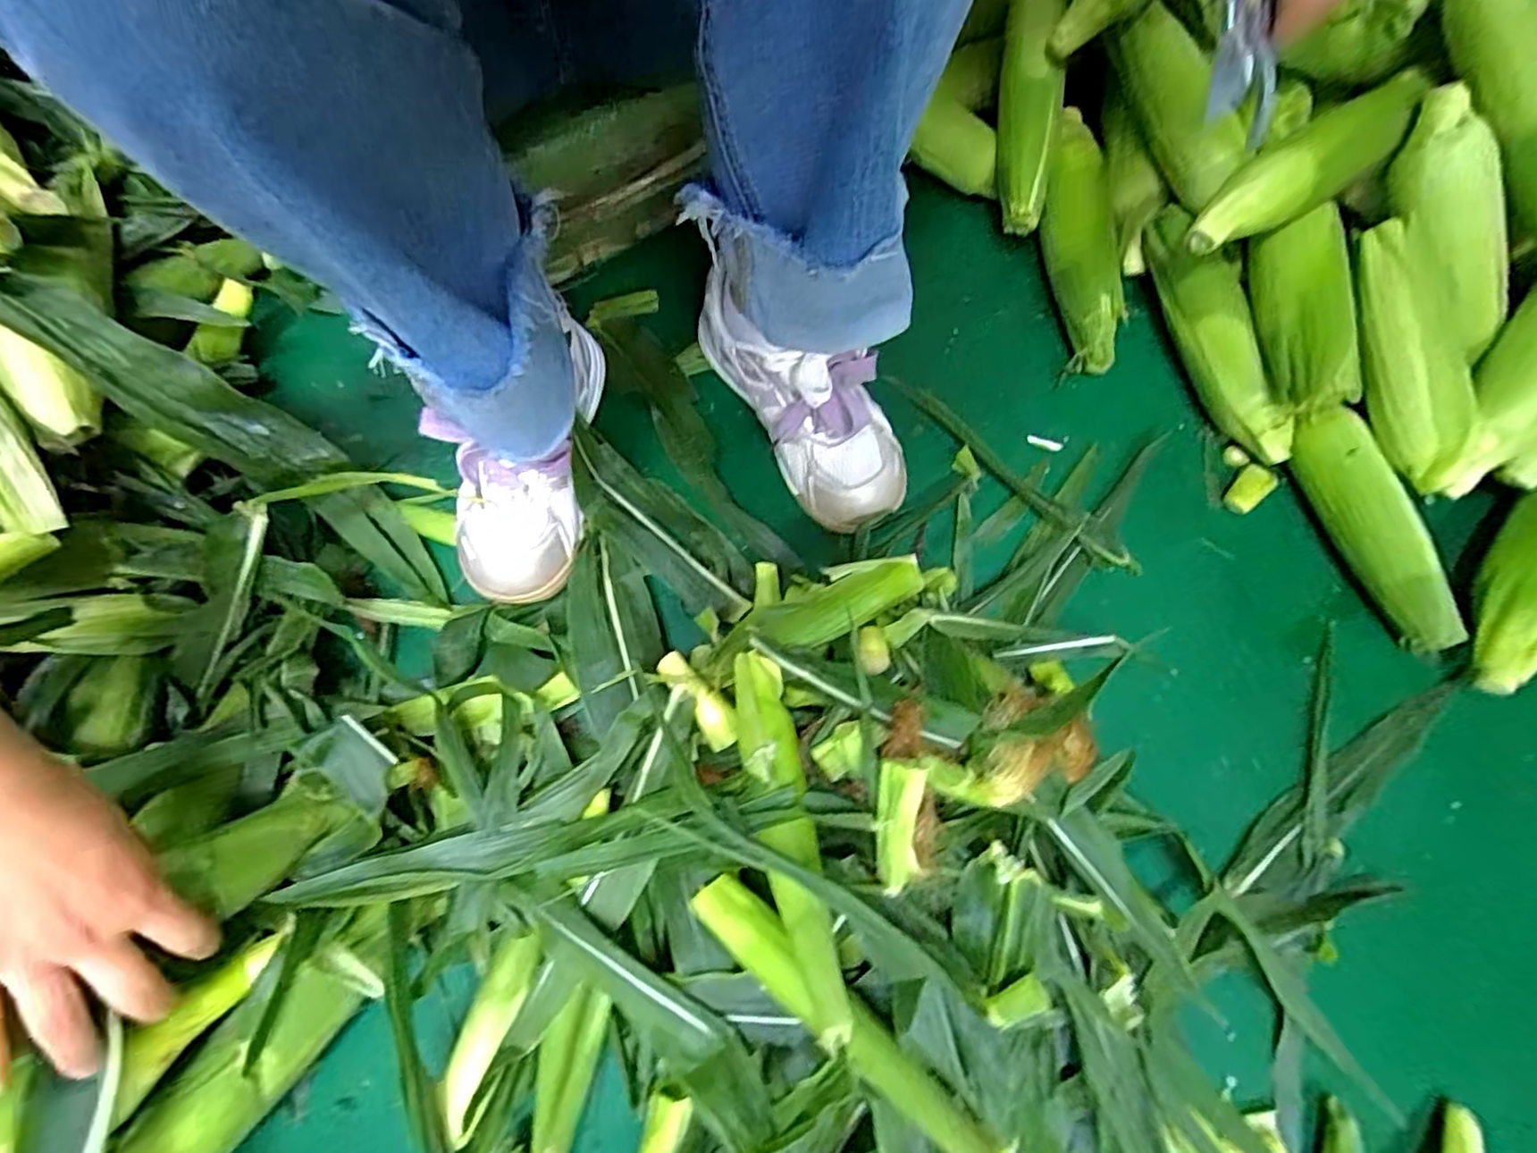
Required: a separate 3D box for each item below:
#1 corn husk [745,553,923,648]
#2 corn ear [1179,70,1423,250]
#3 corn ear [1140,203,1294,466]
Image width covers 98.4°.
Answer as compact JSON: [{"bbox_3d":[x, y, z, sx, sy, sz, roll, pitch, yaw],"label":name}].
[{"bbox_3d":[0.045,0.018,0.453,0.123,0.037,0.045,-29,79,-7],"label":"corn husk"},{"bbox_3d":[0.402,-0.305,0.491,0.188,0.052,0.057,-33,80,-8],"label":"corn ear"},{"bbox_3d":[0.375,-0.202,0.552,0.046,0.047,0.229,-15,78,-5],"label":"corn ear"}]

